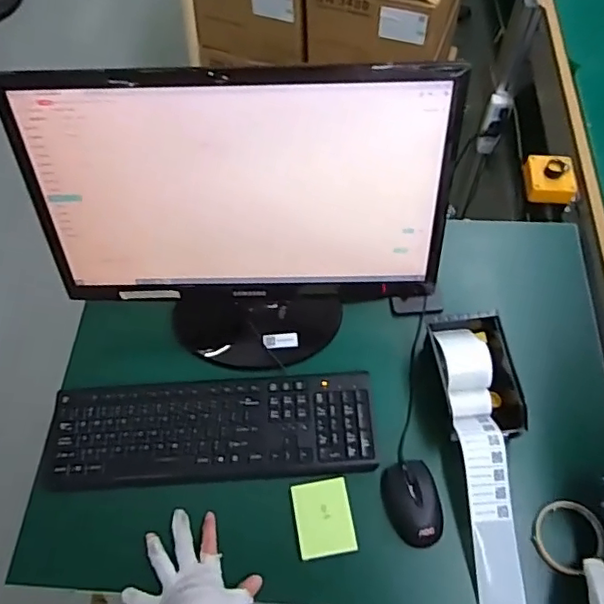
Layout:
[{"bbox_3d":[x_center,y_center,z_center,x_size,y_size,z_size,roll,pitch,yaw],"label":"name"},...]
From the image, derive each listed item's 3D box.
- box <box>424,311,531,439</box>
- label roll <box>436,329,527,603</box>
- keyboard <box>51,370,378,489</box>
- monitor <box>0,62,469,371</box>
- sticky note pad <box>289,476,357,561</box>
[{"bbox_3d":[0.242,0.106,0.815,0.116,0.073,0.179,-4,62,-3],"label":"box"},{"bbox_3d":[0.236,0.219,0.752,0.076,0.068,0.384,-3,62,-2],"label":"label roll"},{"bbox_3d":[-0.125,0.174,0.791,0.444,0.020,0.135,-3,62,-2],"label":"keyboard"},{"bbox_3d":[-0.078,-0.087,0.740,0.514,0.360,0.194,3,62,1],"label":"monitor"},{"bbox_3d":[0.029,0.281,0.748,0.072,0.006,0.091,-8,62,-5],"label":"sticky note pad"}]

